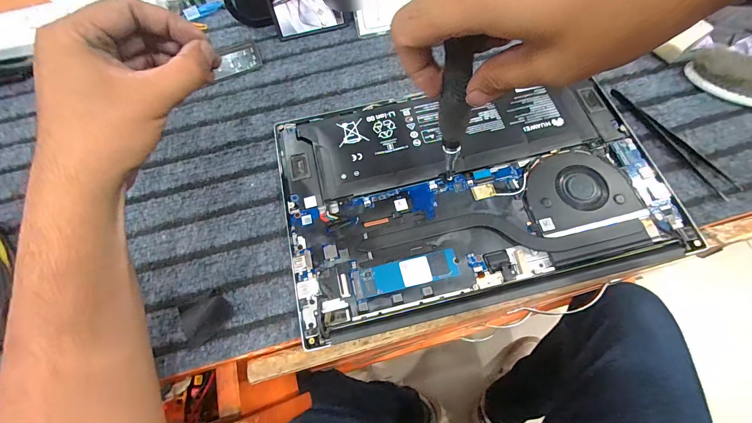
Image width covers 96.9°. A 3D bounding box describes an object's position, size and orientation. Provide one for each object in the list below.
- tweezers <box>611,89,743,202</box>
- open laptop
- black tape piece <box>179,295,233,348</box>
[{"bbox_3d":[0.275,-0.069,0.311,0.020,0.008,0.135,-29,68,-9],"label":"tweezers"},{"bbox_3d":[0.079,-0.024,0.294,0.313,0.020,0.205,-12,64,-4],"label":"open laptop"},{"bbox_3d":[-0.135,0.085,0.267,0.039,0.004,0.034,-24,67,-7],"label":"black tape piece"}]

